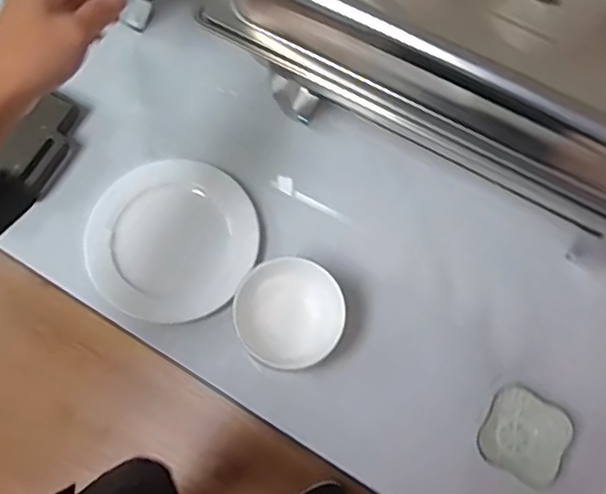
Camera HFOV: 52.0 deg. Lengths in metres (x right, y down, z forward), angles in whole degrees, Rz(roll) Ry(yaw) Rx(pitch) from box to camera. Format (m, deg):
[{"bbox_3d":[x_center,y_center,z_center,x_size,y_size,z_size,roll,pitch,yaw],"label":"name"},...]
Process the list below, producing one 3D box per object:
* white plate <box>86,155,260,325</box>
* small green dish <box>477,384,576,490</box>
[{"bbox_3d":[-0.158,-0.011,0.748,0.191,0.018,0.196,0,71,-1],"label":"white plate"},{"bbox_3d":[0.239,0.202,0.664,0.084,0.034,0.089,32,74,9],"label":"small green dish"}]

